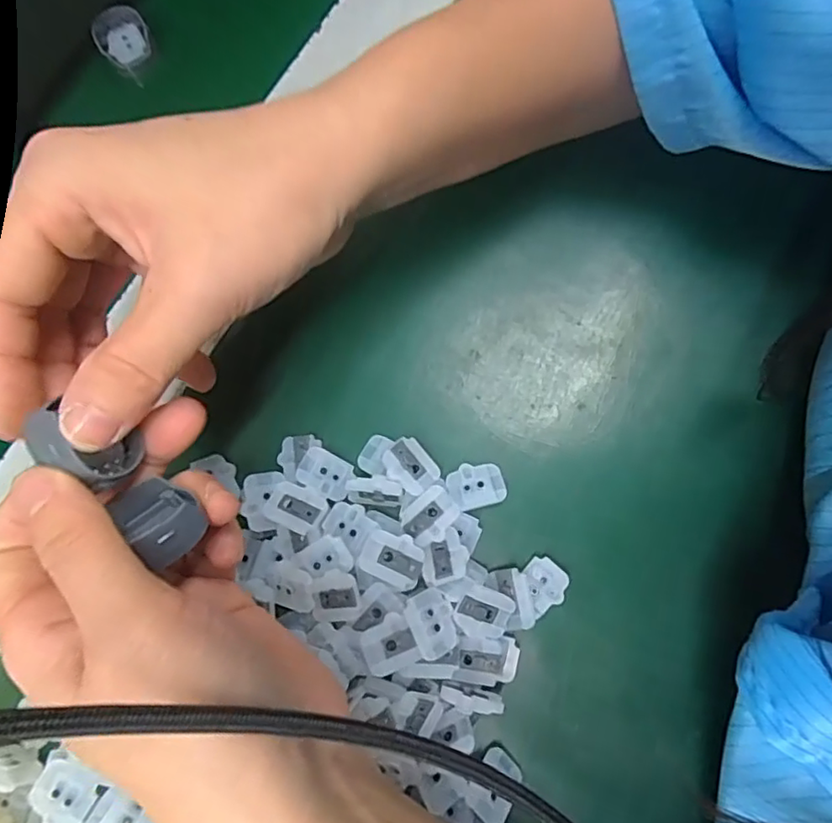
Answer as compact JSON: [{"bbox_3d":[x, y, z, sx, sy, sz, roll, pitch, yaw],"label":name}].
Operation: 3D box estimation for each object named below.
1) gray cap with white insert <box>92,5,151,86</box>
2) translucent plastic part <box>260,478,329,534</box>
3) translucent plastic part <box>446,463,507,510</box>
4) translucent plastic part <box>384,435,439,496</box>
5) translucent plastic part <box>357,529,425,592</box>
[{"bbox_3d":[-0.142,-0.182,0.284,0.034,0.005,0.025,38,92,-2],"label":"gray cap with white insert"},{"bbox_3d":[-0.045,0.036,0.217,0.022,0.009,0.016,16,80,6],"label":"translucent plastic part"},{"bbox_3d":[0.024,0.028,0.225,0.021,0.004,0.017,-15,78,0],"label":"translucent plastic part"},{"bbox_3d":[-0.002,0.021,0.223,0.016,0.008,0.021,-38,79,-5],"label":"translucent plastic part"},{"bbox_3d":[-0.008,0.052,0.205,0.022,0.004,0.017,25,81,8],"label":"translucent plastic part"}]

